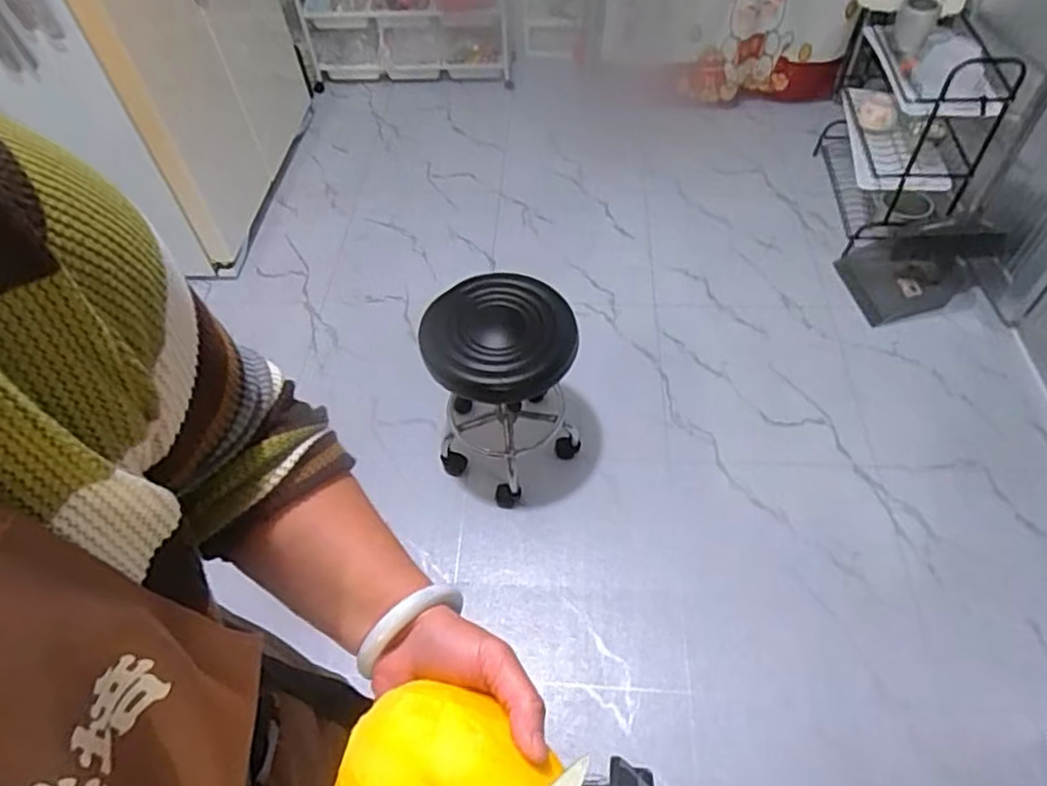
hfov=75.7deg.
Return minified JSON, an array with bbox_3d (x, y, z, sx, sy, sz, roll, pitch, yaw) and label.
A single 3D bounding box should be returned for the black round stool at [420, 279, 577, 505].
[{"bbox_3d":[-0.040,0.002,1.421,0.291,0.411,0.305,-1,53,2],"label":"black round stool"}]

